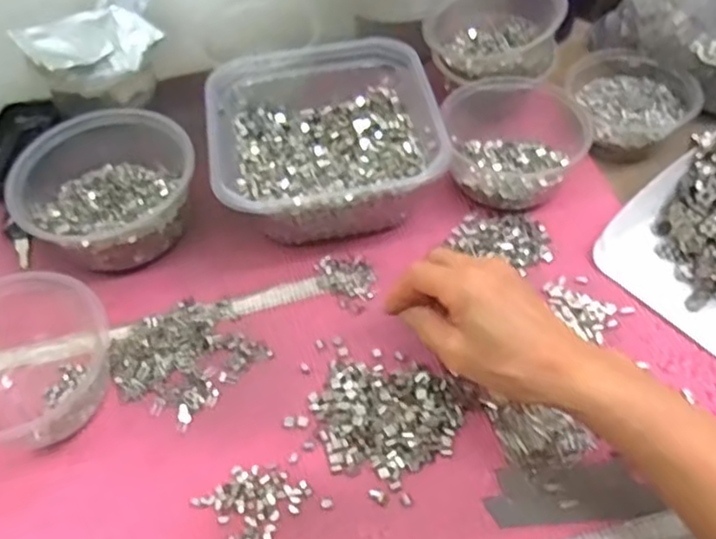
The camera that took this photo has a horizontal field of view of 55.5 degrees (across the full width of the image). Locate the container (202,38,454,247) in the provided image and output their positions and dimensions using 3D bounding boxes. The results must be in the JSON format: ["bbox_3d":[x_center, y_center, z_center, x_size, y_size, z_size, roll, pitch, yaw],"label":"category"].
[{"bbox_3d":[-0.028,-0.102,0.546,0.169,0.077,0.171,-10,53,-5],"label":"container"}]

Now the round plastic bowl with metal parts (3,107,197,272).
[{"bbox_3d":[-0.194,-0.064,0.529,0.120,0.064,0.127,-2,51,2],"label":"round plastic bowl with metal parts"}]

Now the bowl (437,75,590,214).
[{"bbox_3d":[0.130,-0.110,0.558,0.109,0.047,0.133,-2,53,1],"label":"bowl"}]

